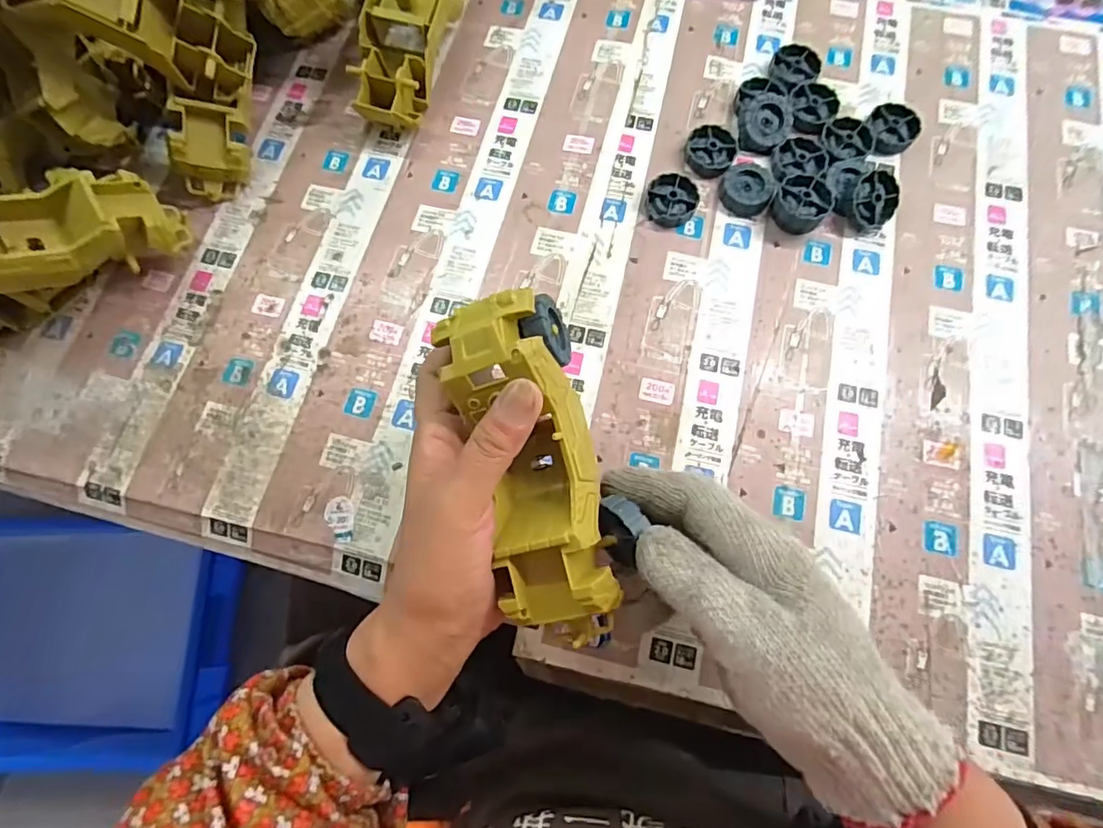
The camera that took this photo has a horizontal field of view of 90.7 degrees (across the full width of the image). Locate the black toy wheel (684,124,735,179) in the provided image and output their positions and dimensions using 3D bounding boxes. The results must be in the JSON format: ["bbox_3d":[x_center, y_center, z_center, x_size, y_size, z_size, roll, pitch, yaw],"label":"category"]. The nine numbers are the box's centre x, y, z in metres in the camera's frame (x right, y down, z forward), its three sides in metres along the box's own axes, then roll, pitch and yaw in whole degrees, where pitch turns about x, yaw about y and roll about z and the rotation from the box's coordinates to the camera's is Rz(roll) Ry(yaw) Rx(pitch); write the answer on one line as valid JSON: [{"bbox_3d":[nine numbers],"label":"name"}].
[{"bbox_3d":[0.122,-0.201,0.420,0.037,0.010,0.043,9,74,5],"label":"black toy wheel"}]

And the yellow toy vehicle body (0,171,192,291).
[{"bbox_3d":[-0.335,-0.118,0.354,0.174,0.061,0.060,-27,71,-43],"label":"yellow toy vehicle body"}]

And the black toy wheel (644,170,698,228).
[{"bbox_3d":[0.090,-0.159,0.407,0.037,0.012,0.040,-1,74,2],"label":"black toy wheel"}]

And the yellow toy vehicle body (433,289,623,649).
[{"bbox_3d":[-0.007,0.028,0.270,0.059,0.058,0.172,-15,90,-3],"label":"yellow toy vehicle body"}]

